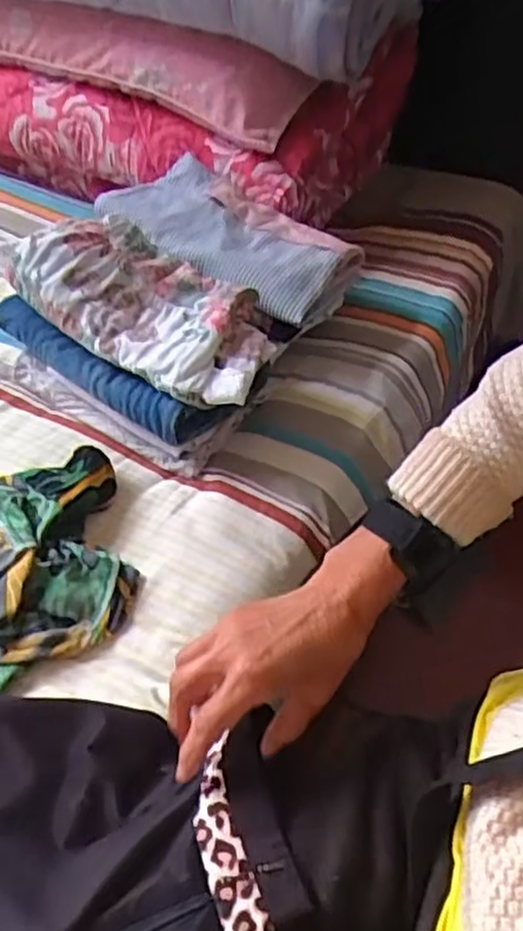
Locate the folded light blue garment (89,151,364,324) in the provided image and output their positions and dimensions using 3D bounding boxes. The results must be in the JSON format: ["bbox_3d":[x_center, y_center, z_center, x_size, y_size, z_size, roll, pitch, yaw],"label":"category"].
[{"bbox_3d":[-0.046,-0.260,0.846,0.283,0.069,0.179,27,53,20],"label":"folded light blue garment"}]

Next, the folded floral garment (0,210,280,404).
[{"bbox_3d":[-0.112,-0.172,0.724,0.284,0.071,0.144,27,54,21],"label":"folded floral garment"}]

